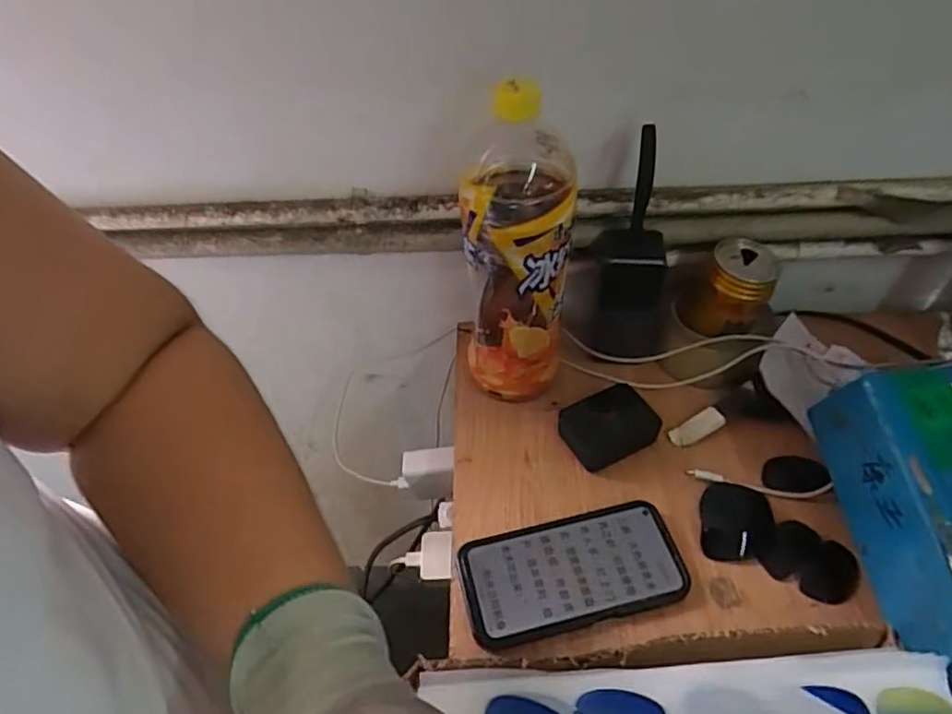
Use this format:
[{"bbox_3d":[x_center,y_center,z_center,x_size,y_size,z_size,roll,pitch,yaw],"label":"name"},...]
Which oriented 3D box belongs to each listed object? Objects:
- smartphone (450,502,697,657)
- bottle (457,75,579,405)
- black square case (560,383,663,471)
[{"bbox_3d":[0.073,0.162,0.483,0.163,0.012,0.080,-12,48,-8],"label":"smartphone"},{"bbox_3d":[0.034,-0.070,0.529,0.082,0.259,0.088,2,48,5],"label":"bottle"},{"bbox_3d":[0.116,0.058,0.559,0.076,0.031,0.054,-23,50,-16],"label":"black square case"}]

